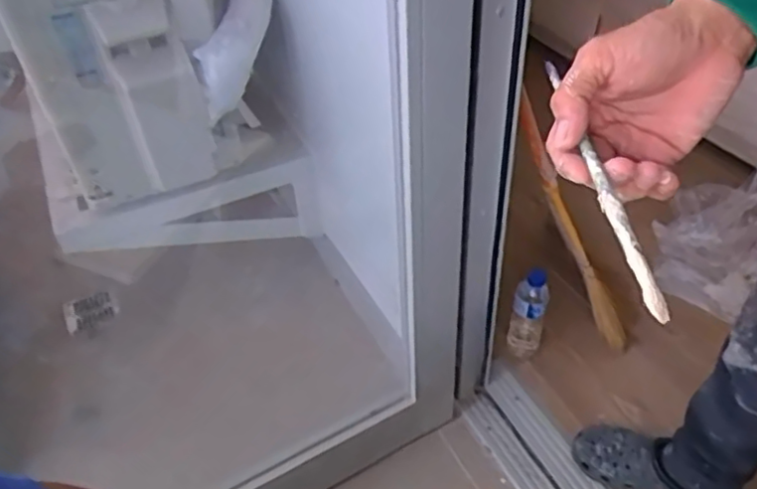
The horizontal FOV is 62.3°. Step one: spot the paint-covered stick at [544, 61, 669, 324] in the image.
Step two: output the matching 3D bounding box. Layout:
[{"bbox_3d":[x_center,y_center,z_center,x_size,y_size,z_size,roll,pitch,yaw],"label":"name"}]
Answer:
[{"bbox_3d":[0.120,-0.041,0.346,0.008,0.007,0.196,-5,49,-1],"label":"paint-covered stick"}]

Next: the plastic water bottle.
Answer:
[{"bbox_3d":[0.277,0.131,1.160,0.062,0.196,0.053,6,46,10],"label":"plastic water bottle"}]

